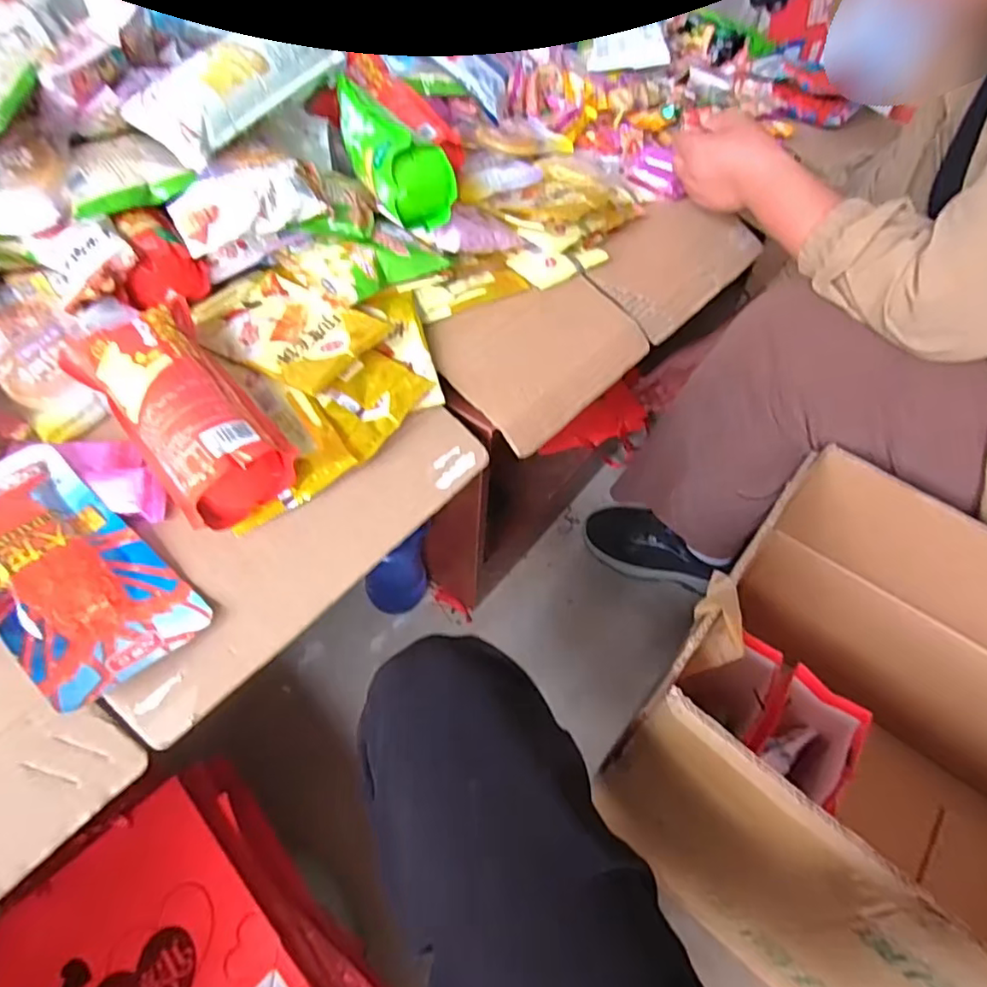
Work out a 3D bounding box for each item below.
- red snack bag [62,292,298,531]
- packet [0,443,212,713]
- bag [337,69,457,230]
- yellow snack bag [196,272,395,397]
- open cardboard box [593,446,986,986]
[{"bbox_3d":[-0.234,-0.065,0.459,0.092,0.075,0.205,-35,62,-25],"label":"red snack bag"},{"bbox_3d":[-0.296,0.048,0.403,0.197,0.022,0.095,41,61,9],"label":"packet"},{"bbox_3d":[-0.099,-0.339,0.581,0.071,0.071,0.182,-15,55,-13],"label":"bag"},{"bbox_3d":[-0.186,-0.145,0.536,0.154,0.021,0.105,24,56,15],"label":"yellow snack bag"},{"bbox_3d":[0.445,0.306,0.583,0.561,0.394,0.386,33,59,21],"label":"open cardboard box"}]

